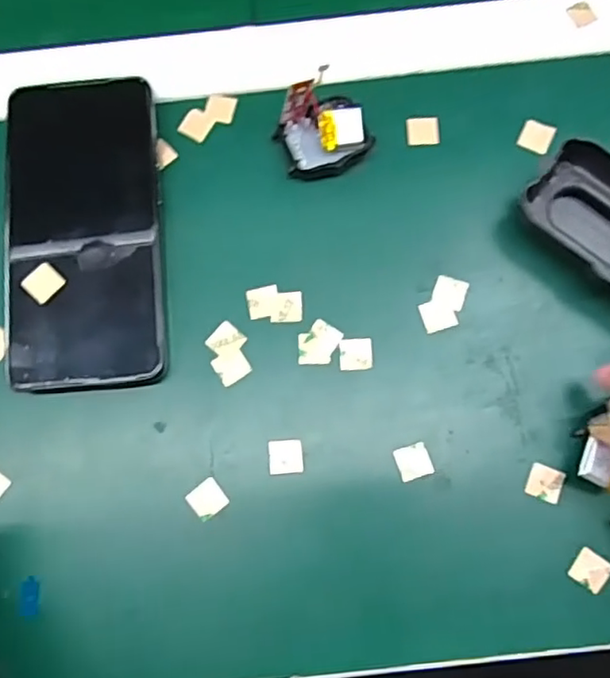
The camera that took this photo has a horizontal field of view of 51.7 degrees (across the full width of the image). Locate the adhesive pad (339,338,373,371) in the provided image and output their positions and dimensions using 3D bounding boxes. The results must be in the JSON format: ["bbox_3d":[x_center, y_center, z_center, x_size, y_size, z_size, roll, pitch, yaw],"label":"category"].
[{"bbox_3d":[0.025,0.007,0.313,0.016,0.004,0.016,-2,77,1],"label":"adhesive pad"}]

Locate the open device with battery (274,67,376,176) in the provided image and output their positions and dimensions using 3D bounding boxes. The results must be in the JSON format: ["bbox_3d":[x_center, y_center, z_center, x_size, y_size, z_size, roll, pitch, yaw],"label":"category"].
[{"bbox_3d":[0.010,-0.108,0.322,0.045,0.035,0.037,-23,78,-4],"label":"open device with battery"}]

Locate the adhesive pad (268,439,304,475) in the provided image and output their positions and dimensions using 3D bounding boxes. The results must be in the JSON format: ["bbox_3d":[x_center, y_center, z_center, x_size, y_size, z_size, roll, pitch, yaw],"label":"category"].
[{"bbox_3d":[-0.009,0.057,0.304,0.016,0.004,0.016,-6,77,0],"label":"adhesive pad"}]

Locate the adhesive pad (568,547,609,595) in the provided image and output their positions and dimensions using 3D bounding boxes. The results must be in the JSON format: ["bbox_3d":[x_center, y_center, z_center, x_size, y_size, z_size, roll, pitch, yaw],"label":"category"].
[{"bbox_3d":[0.132,0.106,0.289,0.016,0.004,0.016,38,81,9],"label":"adhesive pad"}]

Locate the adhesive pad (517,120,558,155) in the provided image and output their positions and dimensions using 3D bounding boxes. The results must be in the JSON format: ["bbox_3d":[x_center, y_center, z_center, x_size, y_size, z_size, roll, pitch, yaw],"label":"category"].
[{"bbox_3d":[0.124,-0.109,0.335,0.016,0.004,0.016,26,79,7],"label":"adhesive pad"}]

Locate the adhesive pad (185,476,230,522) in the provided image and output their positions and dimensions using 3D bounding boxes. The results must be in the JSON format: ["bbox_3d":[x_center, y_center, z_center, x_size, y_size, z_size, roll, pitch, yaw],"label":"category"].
[{"bbox_3d":[-0.047,0.076,0.300,0.016,0.004,0.016,-38,79,-7],"label":"adhesive pad"}]

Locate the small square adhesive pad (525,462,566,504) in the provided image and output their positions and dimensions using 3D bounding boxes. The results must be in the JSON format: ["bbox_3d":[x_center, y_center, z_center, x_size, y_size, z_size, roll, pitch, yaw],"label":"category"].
[{"bbox_3d":[0.114,0.068,0.298,0.017,0.004,0.016,21,78,6],"label":"small square adhesive pad"}]

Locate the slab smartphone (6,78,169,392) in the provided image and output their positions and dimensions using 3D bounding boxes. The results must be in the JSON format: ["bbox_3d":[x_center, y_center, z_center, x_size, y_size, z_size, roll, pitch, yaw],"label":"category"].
[{"bbox_3d":[-0.113,-0.056,0.324,0.076,0.015,0.163,-5,79,2],"label":"slab smartphone"}]

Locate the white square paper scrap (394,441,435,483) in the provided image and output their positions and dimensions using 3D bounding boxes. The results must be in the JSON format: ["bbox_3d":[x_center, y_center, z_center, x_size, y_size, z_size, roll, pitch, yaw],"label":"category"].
[{"bbox_3d":[0.052,0.059,0.301,0.016,0.004,0.016,-16,77,-2],"label":"white square paper scrap"}]

